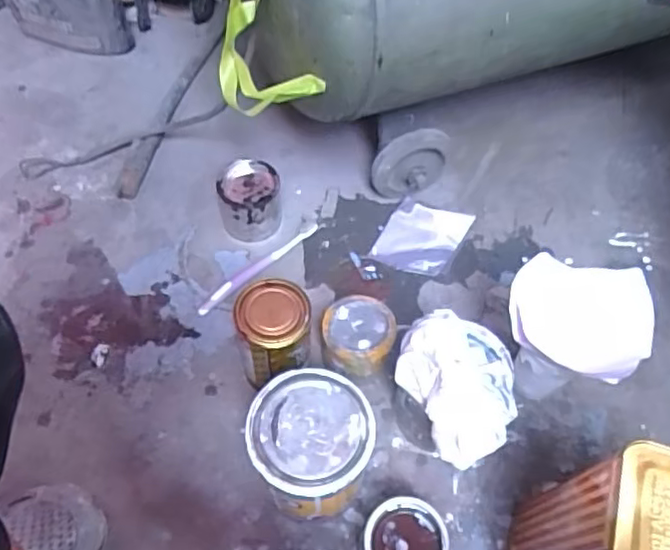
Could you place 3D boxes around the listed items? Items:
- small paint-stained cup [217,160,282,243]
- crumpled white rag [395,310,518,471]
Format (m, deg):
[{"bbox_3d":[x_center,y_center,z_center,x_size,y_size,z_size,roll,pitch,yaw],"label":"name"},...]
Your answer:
[{"bbox_3d":[-0.104,-0.089,0.764,0.073,0.073,0.070,0,59,-1],"label":"small paint-stained cup"},{"bbox_3d":[0.119,0.092,0.563,0.107,0.052,0.123,-25,63,-16],"label":"crumpled white rag"}]

